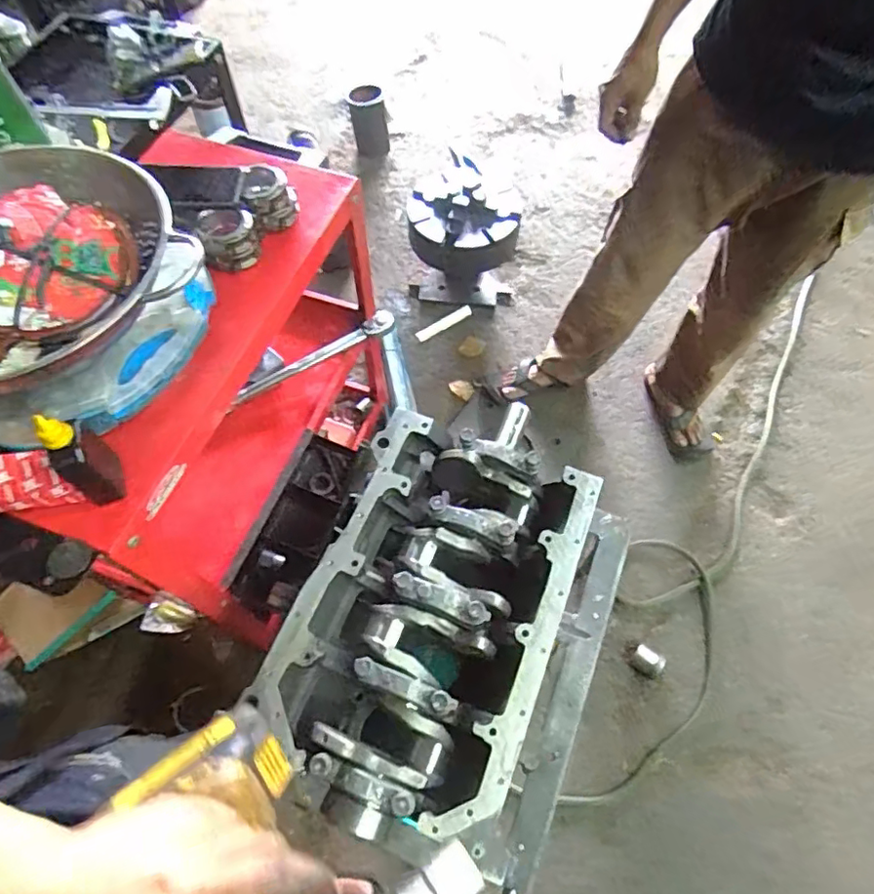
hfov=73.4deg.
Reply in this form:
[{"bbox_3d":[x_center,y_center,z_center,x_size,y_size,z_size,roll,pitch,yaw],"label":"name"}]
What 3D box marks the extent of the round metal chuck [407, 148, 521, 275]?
[{"bbox_3d":[0.073,-0.641,1.620,0.298,0.160,0.331,1,63,1],"label":"round metal chuck"}]

